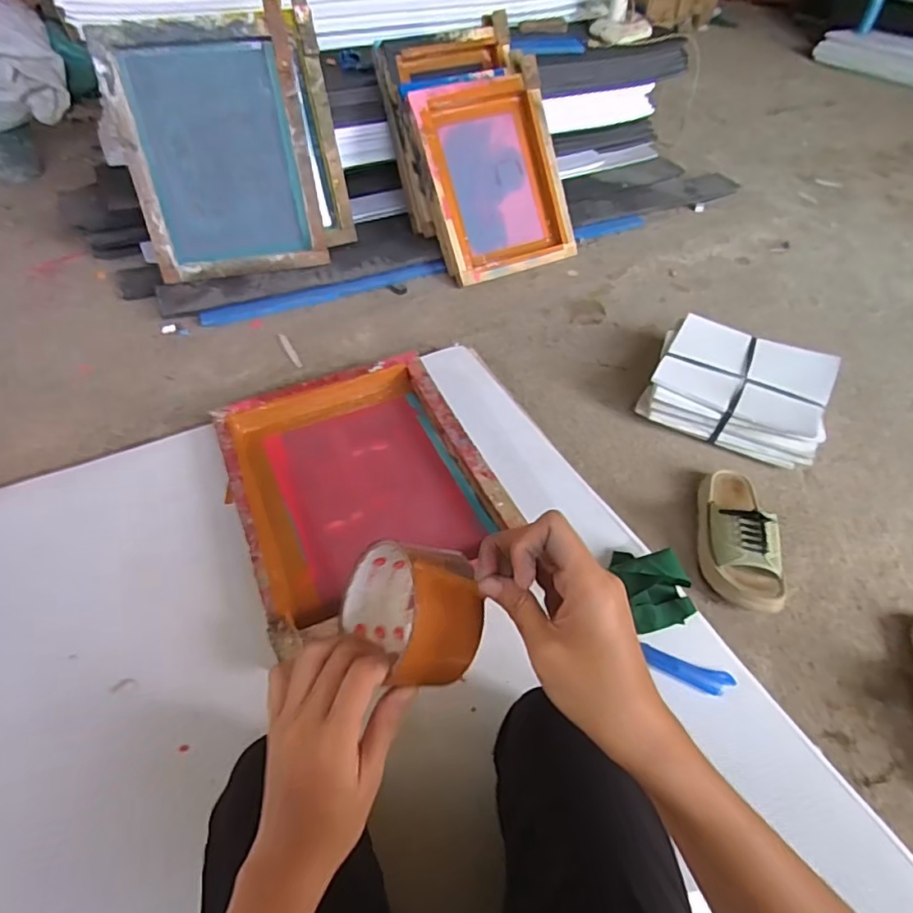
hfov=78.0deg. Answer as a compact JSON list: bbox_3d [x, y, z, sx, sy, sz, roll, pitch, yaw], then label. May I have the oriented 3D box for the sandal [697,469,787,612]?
[{"bbox_3d":[0.414,0.107,0.821,0.101,0.078,0.229,11,52,6],"label":"sandal"}]

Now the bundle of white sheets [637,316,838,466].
[{"bbox_3d":[0.499,-0.119,1.015,0.284,0.102,0.233,22,54,14],"label":"bundle of white sheets"}]

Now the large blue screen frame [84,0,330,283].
[{"bbox_3d":[-0.486,-0.619,1.171,0.360,0.451,0.032,-14,27,-12],"label":"large blue screen frame"}]

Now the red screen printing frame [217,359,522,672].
[{"bbox_3d":[-0.146,0.029,0.853,0.358,0.056,0.435,-18,55,-17],"label":"red screen printing frame"}]

